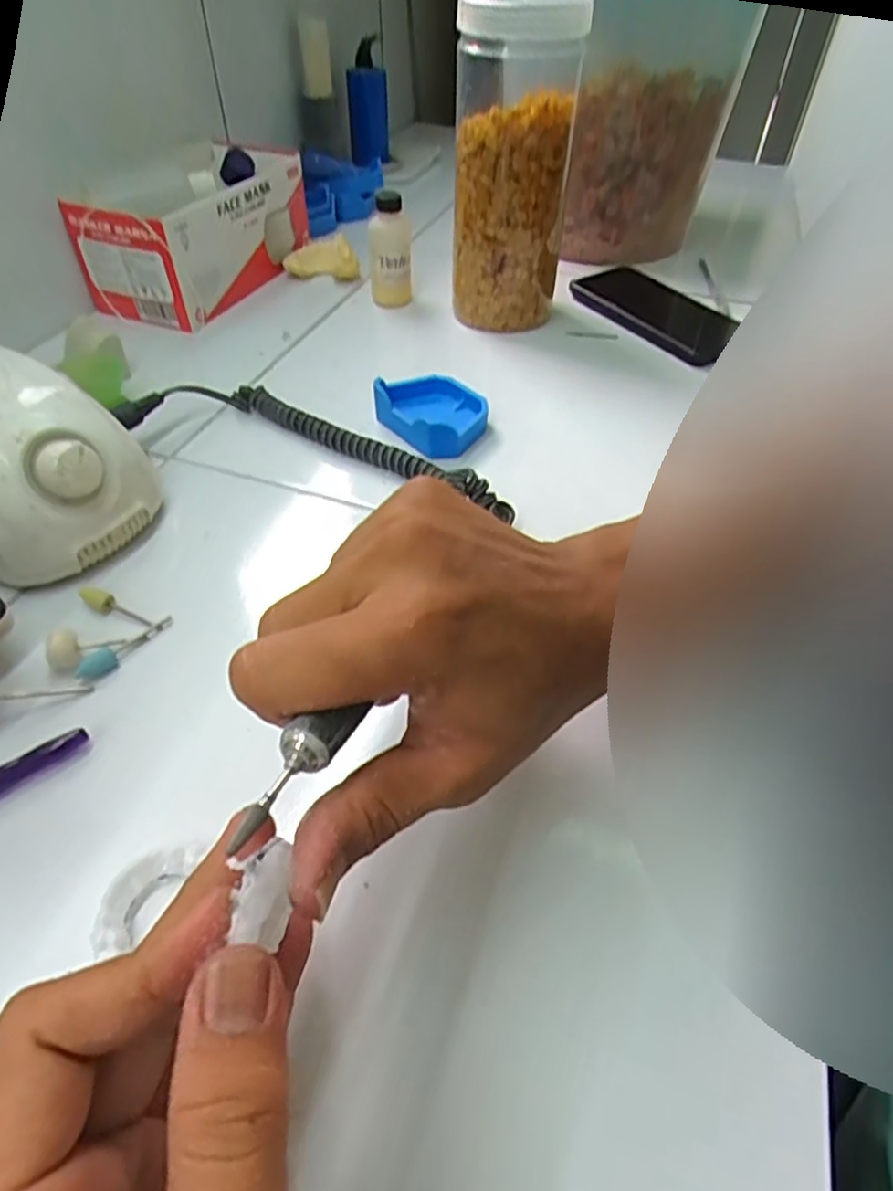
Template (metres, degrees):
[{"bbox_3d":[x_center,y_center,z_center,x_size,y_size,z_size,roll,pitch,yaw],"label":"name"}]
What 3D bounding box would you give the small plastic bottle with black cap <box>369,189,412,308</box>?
[{"bbox_3d":[-0.050,-0.300,0.566,0.035,0.082,0.034,-4,48,-5],"label":"small plastic bottle with black cap"}]

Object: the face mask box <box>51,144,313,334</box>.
[{"bbox_3d":[-0.221,-0.339,0.587,0.117,0.082,0.212,16,49,13],"label":"face mask box"}]

